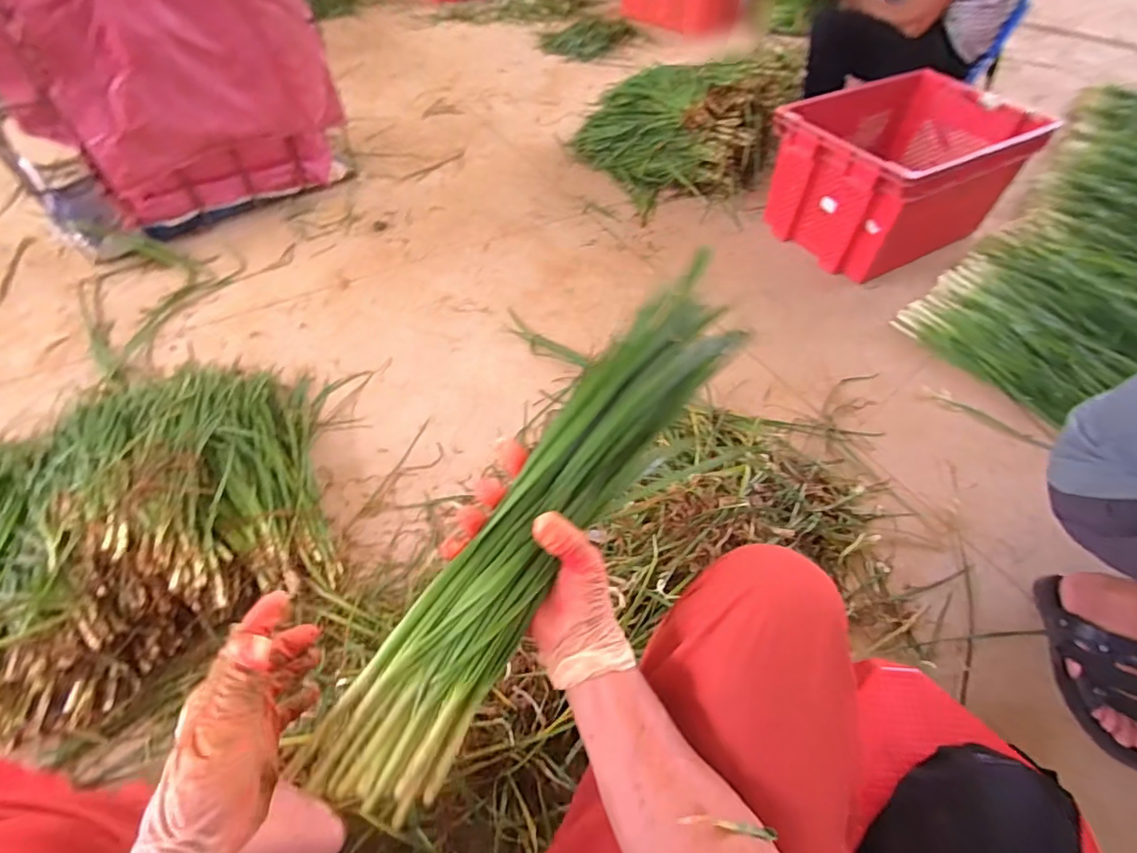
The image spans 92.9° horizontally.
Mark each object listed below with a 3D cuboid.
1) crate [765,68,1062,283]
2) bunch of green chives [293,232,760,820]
[{"bbox_3d":[0.895,-0.695,1.501,0.631,0.300,0.450,-30,58,-24],"label":"crate"},{"bbox_3d":[-0.001,0.061,0.439,0.083,0.071,0.487,31,71,20],"label":"bunch of green chives"}]

